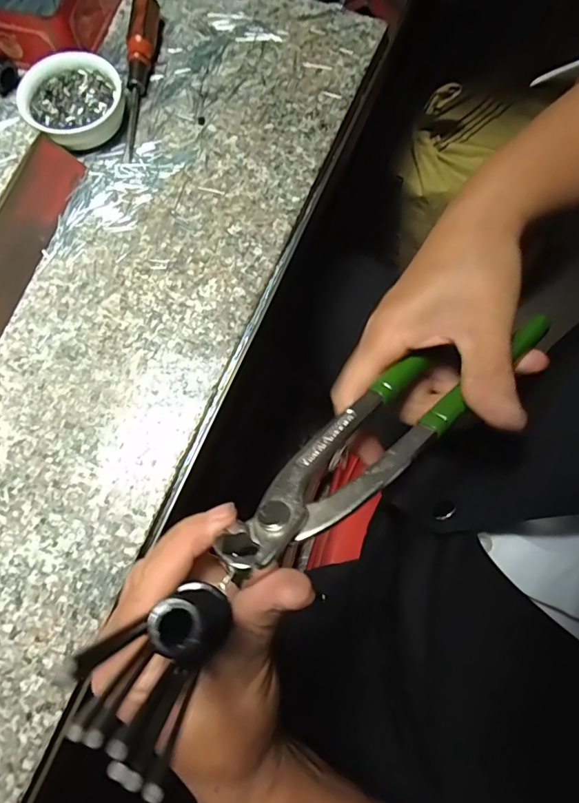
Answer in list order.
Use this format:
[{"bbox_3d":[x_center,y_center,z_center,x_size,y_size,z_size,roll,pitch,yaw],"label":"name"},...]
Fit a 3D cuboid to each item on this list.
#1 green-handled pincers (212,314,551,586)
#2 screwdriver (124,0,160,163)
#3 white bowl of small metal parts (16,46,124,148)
[{"bbox_3d":[0.046,0.008,0.212,0.187,0.020,0.036,-35,77,-24],"label":"green-handled pincers"},{"bbox_3d":[-0.118,-0.246,0.367,0.018,0.025,0.136,5,74,1],"label":"screwdriver"},{"bbox_3d":[-0.157,-0.220,0.356,0.070,0.029,0.063,-34,77,-9],"label":"white bowl of small metal parts"}]

